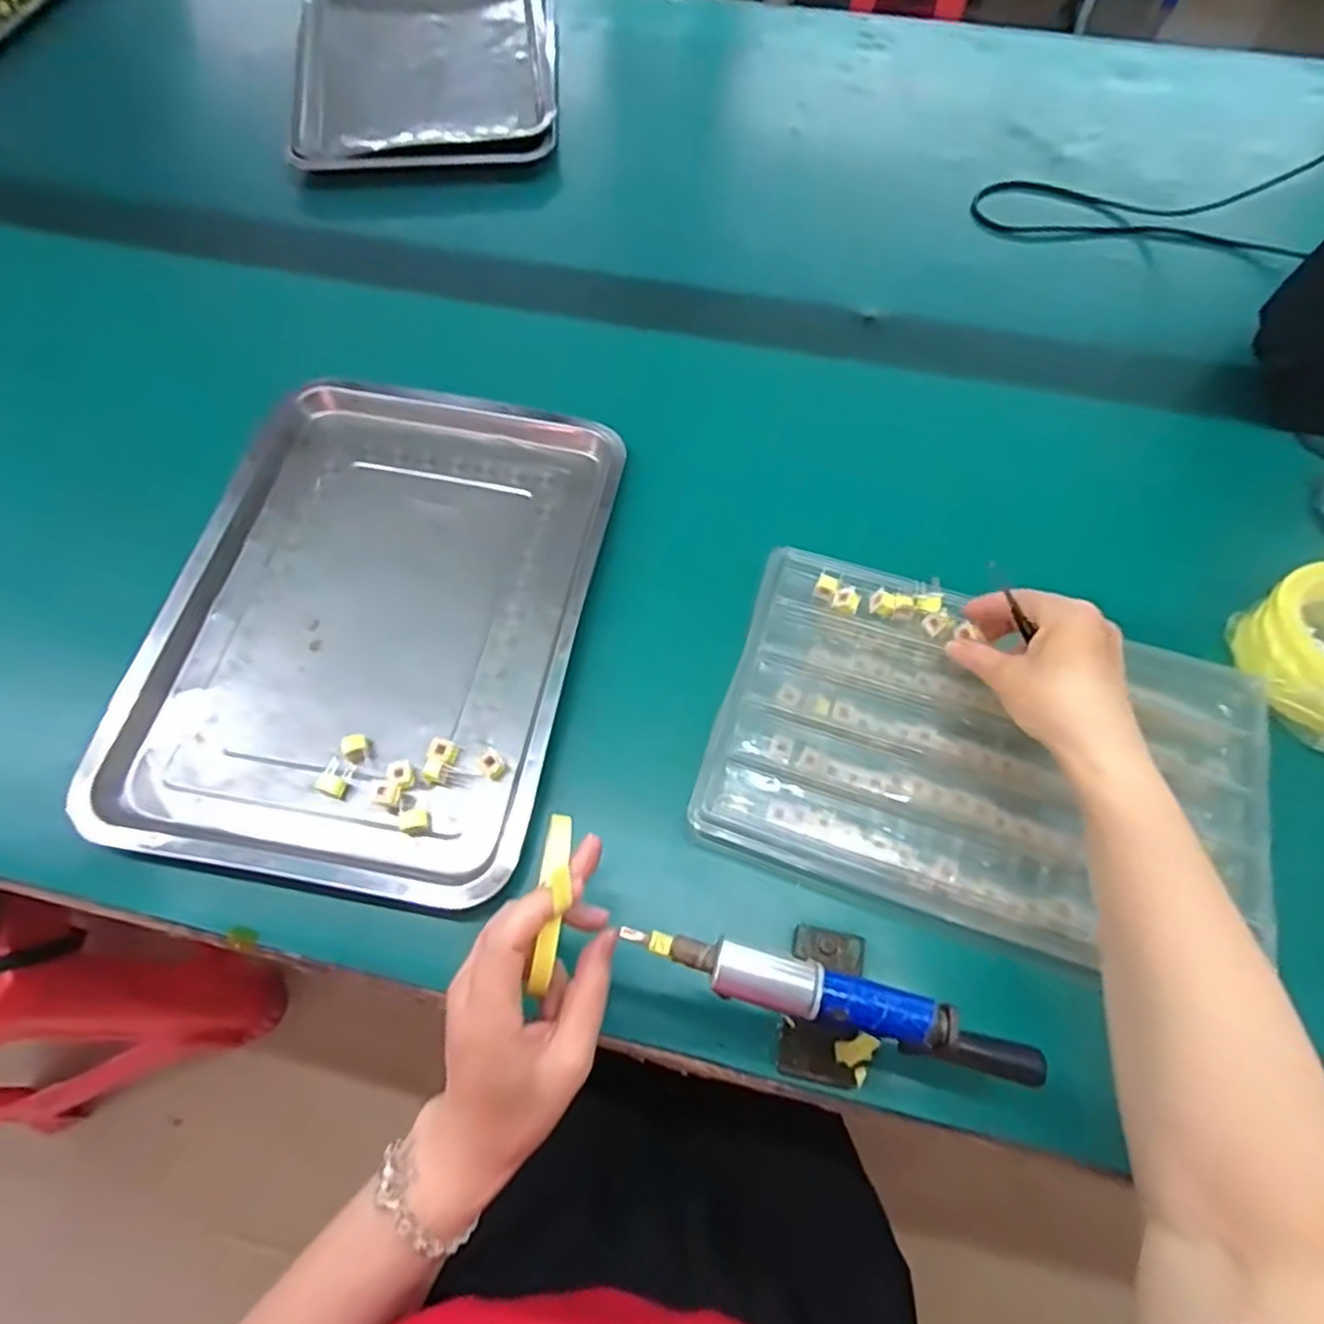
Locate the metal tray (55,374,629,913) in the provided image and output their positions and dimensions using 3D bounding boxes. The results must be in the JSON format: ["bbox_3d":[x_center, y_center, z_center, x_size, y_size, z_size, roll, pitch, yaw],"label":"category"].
[{"bbox_3d":[-0.204,-0.041,0.507,0.287,0.033,0.384,9,67,4],"label":"metal tray"}]

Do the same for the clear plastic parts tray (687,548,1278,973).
[{"bbox_3d":[0.202,0.054,0.440,0.320,0.038,0.217,16,67,7],"label":"clear plastic parts tray"}]

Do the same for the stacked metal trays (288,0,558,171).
[{"bbox_3d":[-0.274,-0.718,0.810,0.293,0.041,0.385,-6,65,-3],"label":"stacked metal trays"}]

